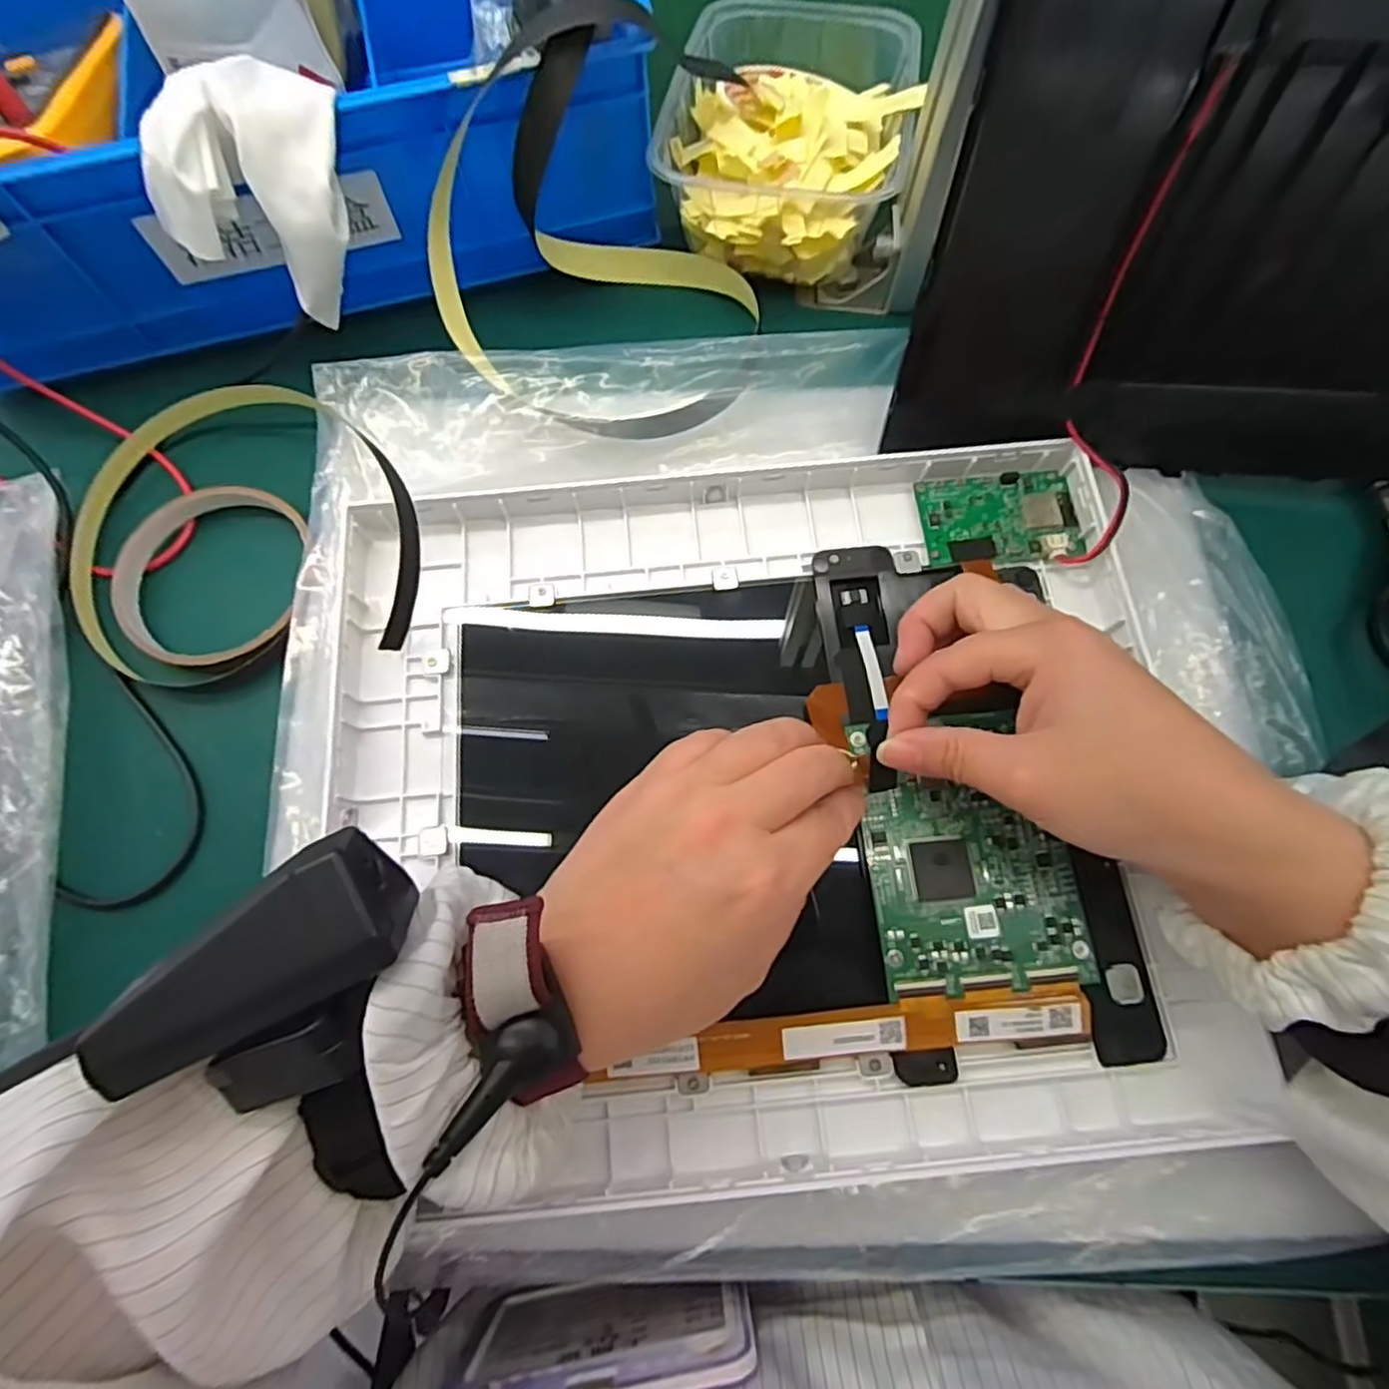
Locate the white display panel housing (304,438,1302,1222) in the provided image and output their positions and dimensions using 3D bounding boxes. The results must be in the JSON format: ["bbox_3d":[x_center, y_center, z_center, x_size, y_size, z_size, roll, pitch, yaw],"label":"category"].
[{"bbox_3d":[0.018,0.031,0.251,0.303,0.022,0.255,-5,74,0],"label":"white display panel housing"}]

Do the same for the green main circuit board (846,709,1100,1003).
[{"bbox_3d":[0.095,0.055,0.241,0.069,0.004,0.088,-5,74,0],"label":"green main circuit board"}]

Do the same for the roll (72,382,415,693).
[{"bbox_3d":[-0.191,-0.074,0.293,0.156,0.035,0.129,-7,74,-1],"label":"roll"}]

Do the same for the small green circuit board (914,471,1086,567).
[{"bbox_3d":[0.127,-0.074,0.285,0.064,0.007,0.040,-3,74,0],"label":"small green circuit board"}]

